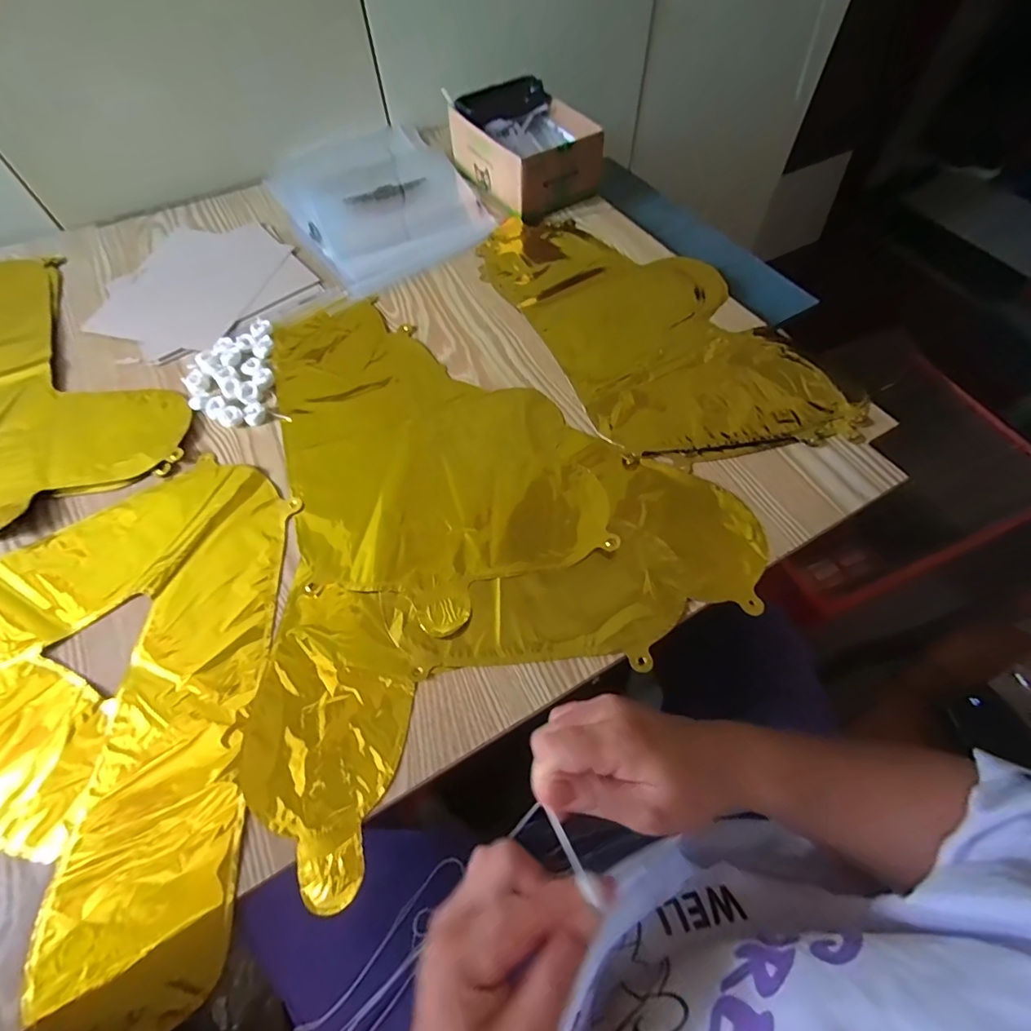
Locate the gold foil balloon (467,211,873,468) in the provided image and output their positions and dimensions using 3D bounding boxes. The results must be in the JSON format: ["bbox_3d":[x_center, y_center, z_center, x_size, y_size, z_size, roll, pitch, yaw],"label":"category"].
[{"bbox_3d":[0.130,-0.207,0.505,0.219,0.011,0.411,-23,61,-11],"label":"gold foil balloon"}]

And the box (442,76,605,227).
[{"bbox_3d":[0.012,-0.474,0.630,0.129,0.073,0.192,-29,63,-14],"label":"box"}]

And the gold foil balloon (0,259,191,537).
[{"bbox_3d":[-0.492,-0.157,0.501,0.239,0.012,0.402,-26,62,-12],"label":"gold foil balloon"}]

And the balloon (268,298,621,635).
[{"bbox_3d":[-0.089,-0.087,0.452,0.245,0.005,0.377,-25,62,-12],"label":"balloon"}]

